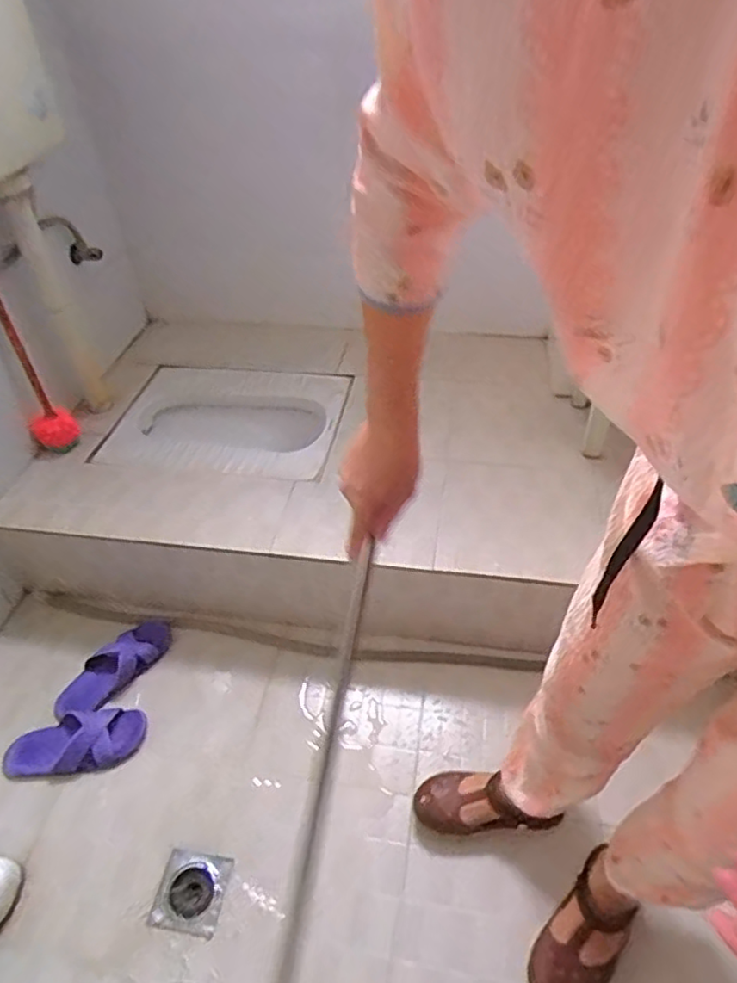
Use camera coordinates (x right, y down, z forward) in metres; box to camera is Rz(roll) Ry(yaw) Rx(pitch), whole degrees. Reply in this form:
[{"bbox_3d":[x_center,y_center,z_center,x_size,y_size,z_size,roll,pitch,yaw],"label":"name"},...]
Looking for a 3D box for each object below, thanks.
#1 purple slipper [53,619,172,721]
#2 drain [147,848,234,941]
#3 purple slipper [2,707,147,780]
[{"bbox_3d":[-0.502,0.351,1.216,0.115,0.049,0.249,19,48,24],"label":"purple slipper"},{"bbox_3d":[-0.274,0.614,0.944,0.105,0.016,0.106,3,43,9],"label":"drain"},{"bbox_3d":[-0.529,0.457,1.108,0.239,0.043,0.112,-6,43,-1],"label":"purple slipper"}]

